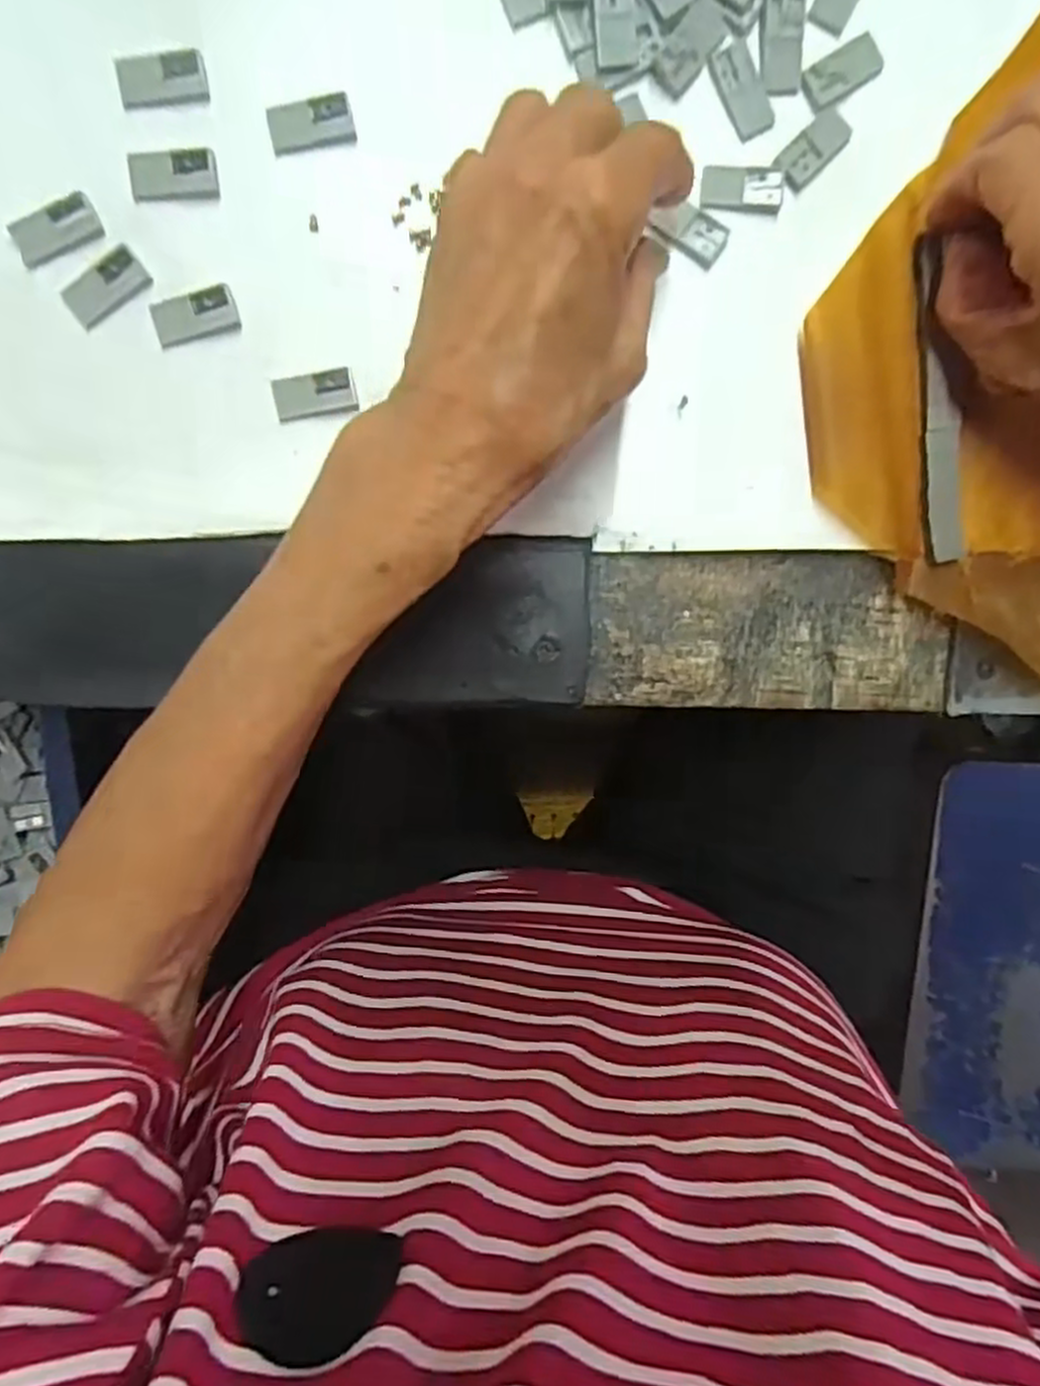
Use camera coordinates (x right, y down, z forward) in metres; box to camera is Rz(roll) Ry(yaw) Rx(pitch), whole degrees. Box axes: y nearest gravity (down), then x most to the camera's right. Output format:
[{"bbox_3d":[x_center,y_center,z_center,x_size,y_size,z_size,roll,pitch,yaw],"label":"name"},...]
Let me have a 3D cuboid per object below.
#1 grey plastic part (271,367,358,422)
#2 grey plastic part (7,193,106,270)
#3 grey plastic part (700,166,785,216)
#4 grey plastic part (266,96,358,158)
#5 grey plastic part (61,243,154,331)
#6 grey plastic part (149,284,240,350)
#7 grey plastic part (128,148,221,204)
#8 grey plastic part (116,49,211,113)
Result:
[{"bbox_3d":[-0.071,-0.103,0.264,0.028,0.005,0.014,-12,98,-2],"label":"grey plastic part"},{"bbox_3d":[-0.153,-0.153,0.250,0.028,0.004,0.015,-27,98,0],"label":"grey plastic part"},{"bbox_3d":[0.077,-0.174,0.263,0.028,0.004,0.015,3,97,-4],"label":"grey plastic part"},{"bbox_3d":[-0.069,-0.189,0.253,0.028,0.005,0.013,-14,98,-2],"label":"grey plastic part"},{"bbox_3d":[-0.138,-0.136,0.254,0.028,0.004,0.015,-36,98,1],"label":"grey plastic part"},{"bbox_3d":[-0.110,-0.127,0.257,0.028,0.004,0.014,-17,98,-1],"label":"grey plastic part"},{"bbox_3d":[-0.115,-0.172,0.253,0.028,0.004,0.015,-3,97,-3],"label":"grey plastic part"},{"bbox_3d":[-0.116,-0.200,0.248,0.028,0.004,0.015,-7,97,-3],"label":"grey plastic part"}]

